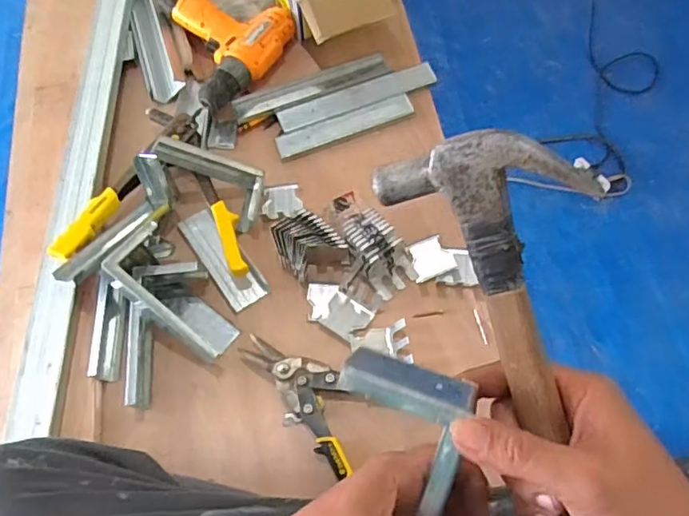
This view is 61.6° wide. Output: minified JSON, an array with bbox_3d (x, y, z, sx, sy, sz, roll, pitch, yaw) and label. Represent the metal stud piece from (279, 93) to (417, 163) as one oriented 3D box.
[{"bbox_3d":[0.001,-0.182,0.794,0.193,0.018,0.034,-21,65,-6],"label":"metal stud piece"}]

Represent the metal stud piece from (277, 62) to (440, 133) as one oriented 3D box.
[{"bbox_3d":[0.018,-0.225,0.803,0.225,0.011,0.043,-22,65,-6],"label":"metal stud piece"}]

